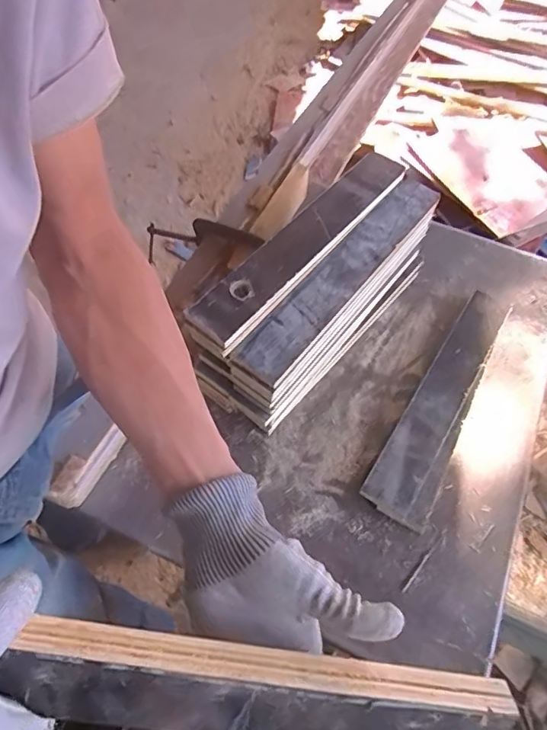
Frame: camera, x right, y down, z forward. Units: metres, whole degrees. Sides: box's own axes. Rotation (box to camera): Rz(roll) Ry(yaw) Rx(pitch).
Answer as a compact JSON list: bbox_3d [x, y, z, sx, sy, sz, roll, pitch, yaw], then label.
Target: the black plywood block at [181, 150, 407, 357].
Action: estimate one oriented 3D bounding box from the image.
[{"bbox_3d":[0.046,-0.166,0.647,0.073,0.022,0.407,35,64,16],"label":"black plywood block"}]

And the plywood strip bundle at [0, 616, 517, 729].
[{"bbox_3d":[-0.015,0.212,0.319,0.341,0.072,0.028,13,16,-8],"label":"plywood strip bundle"}]

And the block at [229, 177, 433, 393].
[{"bbox_3d":[0.098,-0.126,0.650,0.068,0.020,0.403,36,64,16],"label":"block"}]

